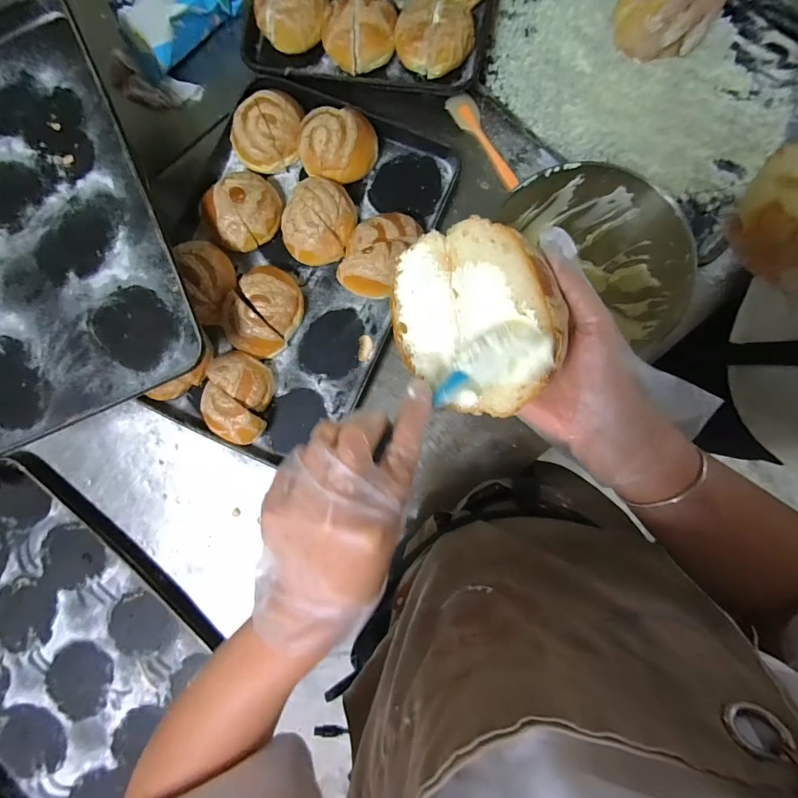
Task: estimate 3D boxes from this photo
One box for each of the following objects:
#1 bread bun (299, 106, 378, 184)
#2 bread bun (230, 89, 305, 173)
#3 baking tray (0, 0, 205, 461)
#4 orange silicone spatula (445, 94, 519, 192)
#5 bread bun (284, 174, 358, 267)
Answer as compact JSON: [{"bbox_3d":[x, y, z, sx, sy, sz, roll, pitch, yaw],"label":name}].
[{"bbox_3d":[-0.100,-0.419,0.633,0.130,0.063,0.110,2,87,4],"label":"bread bun"},{"bbox_3d":[-0.218,-0.448,0.638,0.131,0.055,0.097,-28,86,2],"label":"bread bun"},{"bbox_3d":[-0.567,-0.253,0.562,0.420,0.028,0.602,-25,88,0],"label":"baking tray"},{"bbox_3d":[0.146,-0.436,0.645,0.041,0.012,0.181,-35,85,1],"label":"orange silicone spatula"},{"bbox_3d":[-0.132,-0.293,0.628,0.112,0.064,0.135,26,89,5],"label":"bread bun"}]

